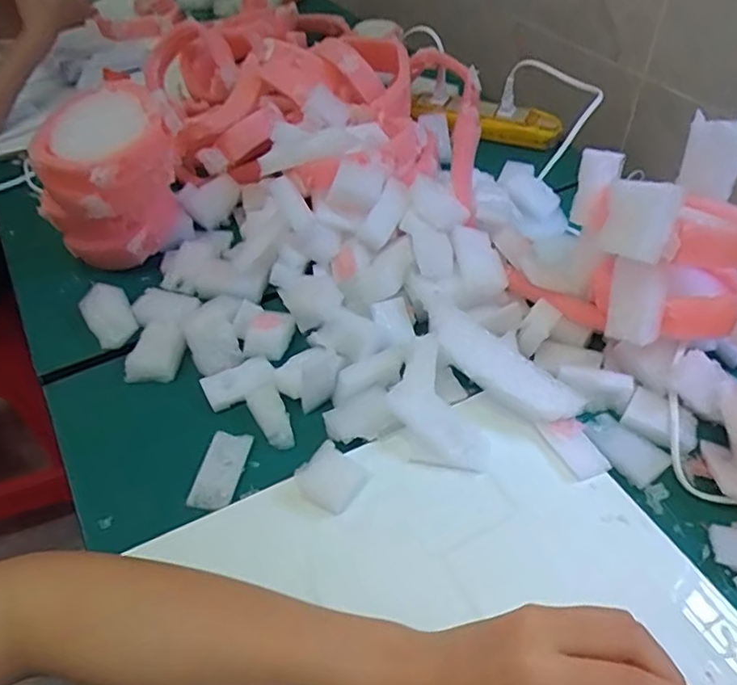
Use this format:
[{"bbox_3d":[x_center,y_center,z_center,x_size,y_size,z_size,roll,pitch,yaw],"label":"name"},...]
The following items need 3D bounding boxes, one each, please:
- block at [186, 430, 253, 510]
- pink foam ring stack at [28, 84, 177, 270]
[{"bbox_3d":[-0.100,0.086,0.417,0.029,0.011,0.054,5,46,7],"label":"block"},{"bbox_3d":[-0.225,-0.140,0.535,0.112,0.127,0.127,-21,49,-19],"label":"pink foam ring stack"}]

